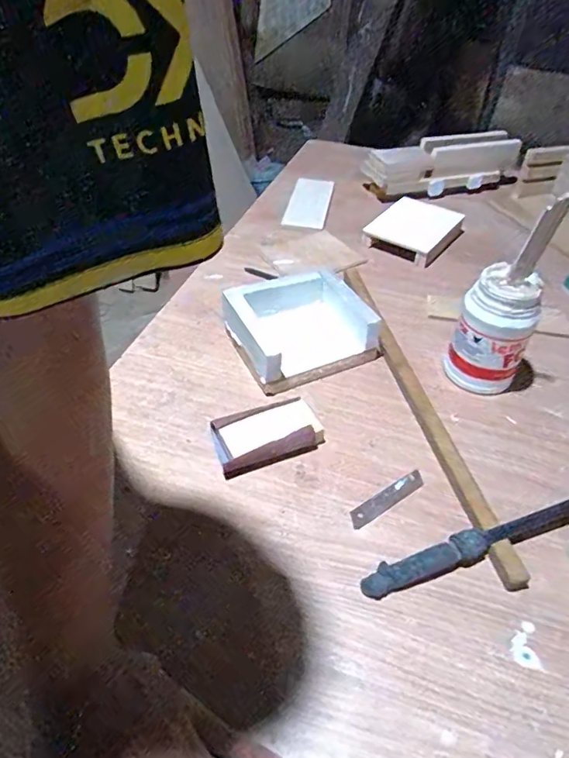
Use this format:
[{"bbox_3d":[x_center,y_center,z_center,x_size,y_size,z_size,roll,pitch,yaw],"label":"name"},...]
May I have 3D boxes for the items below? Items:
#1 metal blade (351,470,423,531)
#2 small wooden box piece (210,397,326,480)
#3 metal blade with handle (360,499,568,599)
[{"bbox_3d":[0.098,0.114,0.494,0.090,0.004,0.019,-26,51,-26],"label":"metal blade"},{"bbox_3d":[-0.019,0.055,0.533,0.106,0.028,0.065,-16,47,-18],"label":"small wooden box piece"},{"bbox_3d":[0.211,0.134,0.462,0.307,0.018,0.022,-13,46,-16],"label":"metal blade with handle"}]

